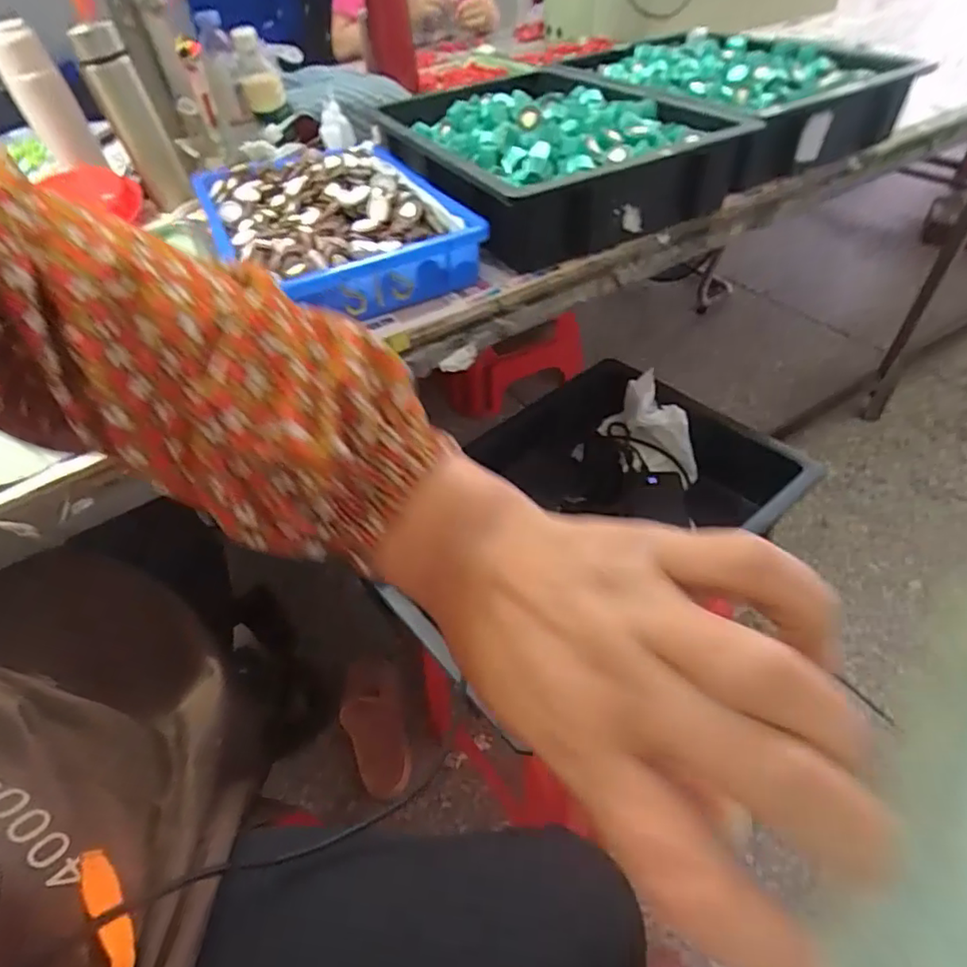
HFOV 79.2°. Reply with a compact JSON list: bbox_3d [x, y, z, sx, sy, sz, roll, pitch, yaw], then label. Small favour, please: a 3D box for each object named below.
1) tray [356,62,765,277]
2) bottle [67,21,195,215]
[{"bbox_3d":[0.072,-0.421,0.751,0.330,0.111,0.463,-19,48,-12],"label":"tray"},{"bbox_3d":[-0.450,-0.464,0.755,0.059,0.204,0.059,-27,50,-19],"label":"bottle"}]

